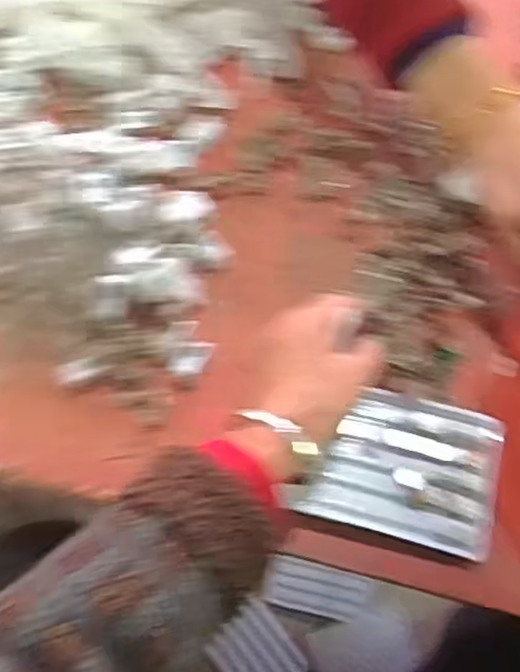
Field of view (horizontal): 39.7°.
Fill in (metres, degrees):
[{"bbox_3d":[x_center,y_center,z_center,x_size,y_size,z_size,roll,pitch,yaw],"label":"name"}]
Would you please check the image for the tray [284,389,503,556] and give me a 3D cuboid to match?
[{"bbox_3d":[0.095,0.083,0.468,0.122,0.018,0.096,14,63,4],"label":"tray"}]

